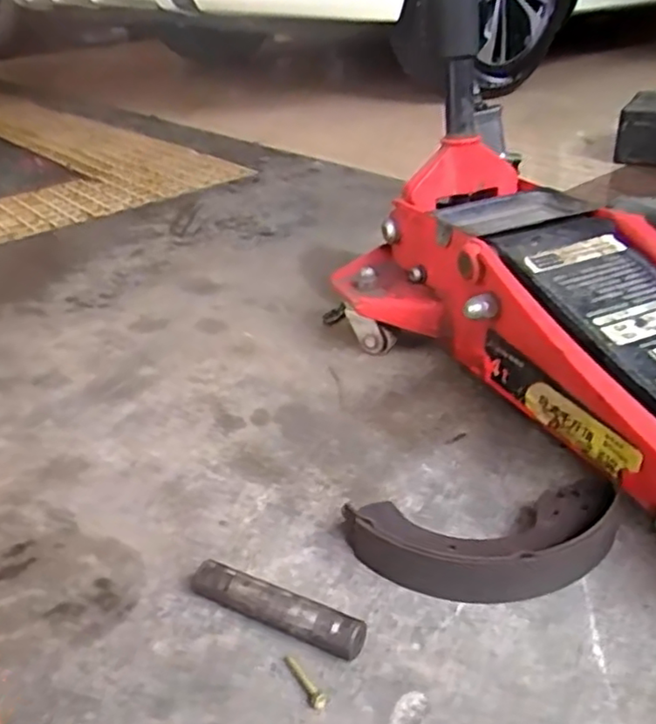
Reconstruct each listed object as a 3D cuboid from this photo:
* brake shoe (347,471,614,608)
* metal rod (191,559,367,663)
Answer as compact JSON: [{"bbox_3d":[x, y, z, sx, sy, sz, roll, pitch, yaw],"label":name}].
[{"bbox_3d":[0.115,0.127,0.485,0.199,0.048,0.089,-4,31,-1],"label":"brake shoe"},{"bbox_3d":[-0.036,0.167,0.449,0.128,0.026,0.020,14,35,26],"label":"metal rod"}]

